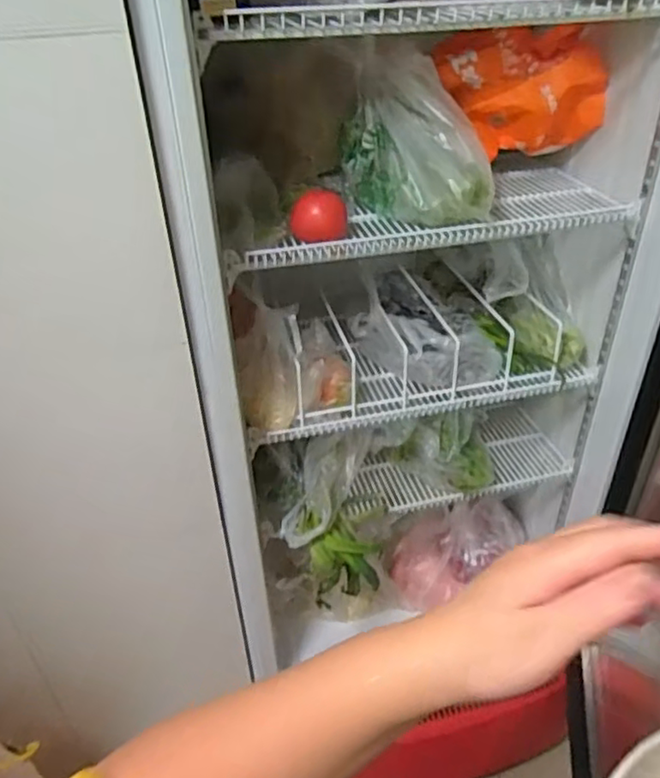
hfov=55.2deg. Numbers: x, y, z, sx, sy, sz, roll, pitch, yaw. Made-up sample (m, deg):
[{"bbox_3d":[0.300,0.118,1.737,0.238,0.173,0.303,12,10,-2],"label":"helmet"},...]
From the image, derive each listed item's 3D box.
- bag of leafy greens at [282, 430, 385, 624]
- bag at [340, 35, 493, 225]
[{"bbox_3d":[0.002,0.221,0.990,0.149,0.286,0.125,-6,0,-4],"label":"bag of leafy greens"},{"bbox_3d":[0.118,-0.318,0.804,0.220,0.178,0.104,28,46,34],"label":"bag"}]

